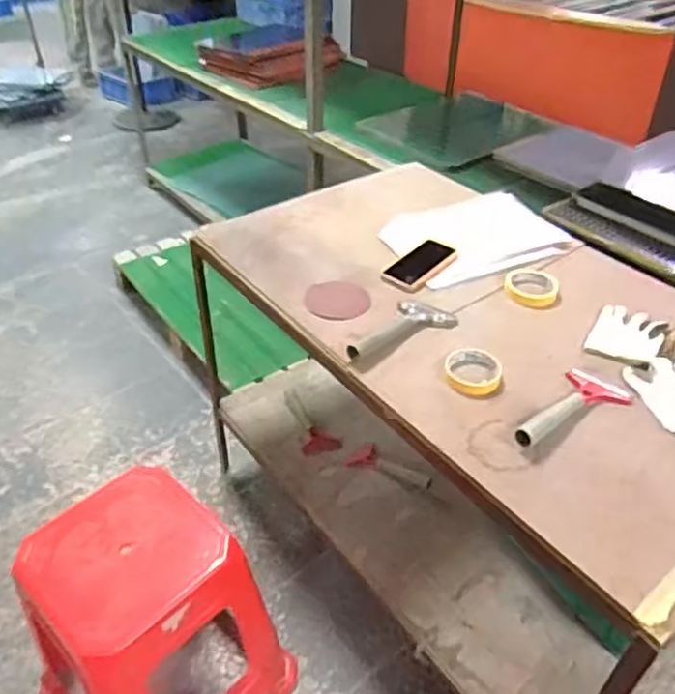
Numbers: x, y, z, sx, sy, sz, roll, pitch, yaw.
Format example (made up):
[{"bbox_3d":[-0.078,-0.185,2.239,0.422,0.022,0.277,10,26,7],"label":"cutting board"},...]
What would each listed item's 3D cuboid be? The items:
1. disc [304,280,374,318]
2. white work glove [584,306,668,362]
[{"bbox_3d":[0.000,-0.085,1.152,0.111,0.006,0.104,2,47,-2],"label":"disc"},{"bbox_3d":[0.487,-0.021,1.069,0.107,0.015,0.147,21,45,24],"label":"white work glove"}]

